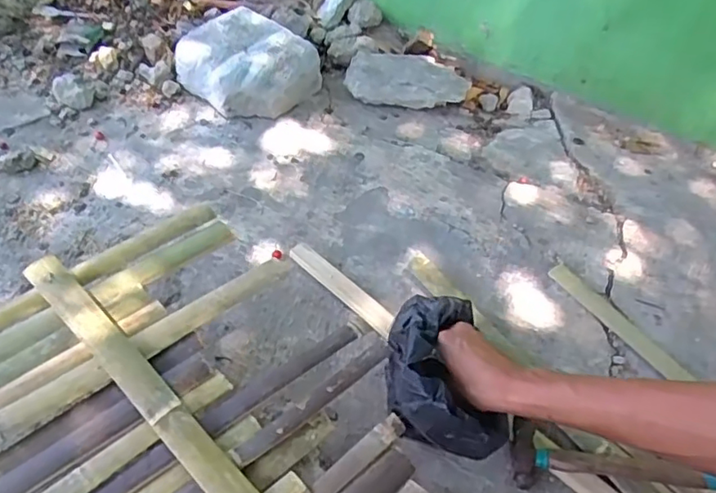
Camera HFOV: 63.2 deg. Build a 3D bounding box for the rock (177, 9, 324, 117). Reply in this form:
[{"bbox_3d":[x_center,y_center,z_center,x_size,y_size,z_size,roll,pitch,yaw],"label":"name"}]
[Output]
[{"bbox_3d":[-0.226,-0.356,1.141,0.264,0.110,0.192,29,51,23],"label":"rock"}]

